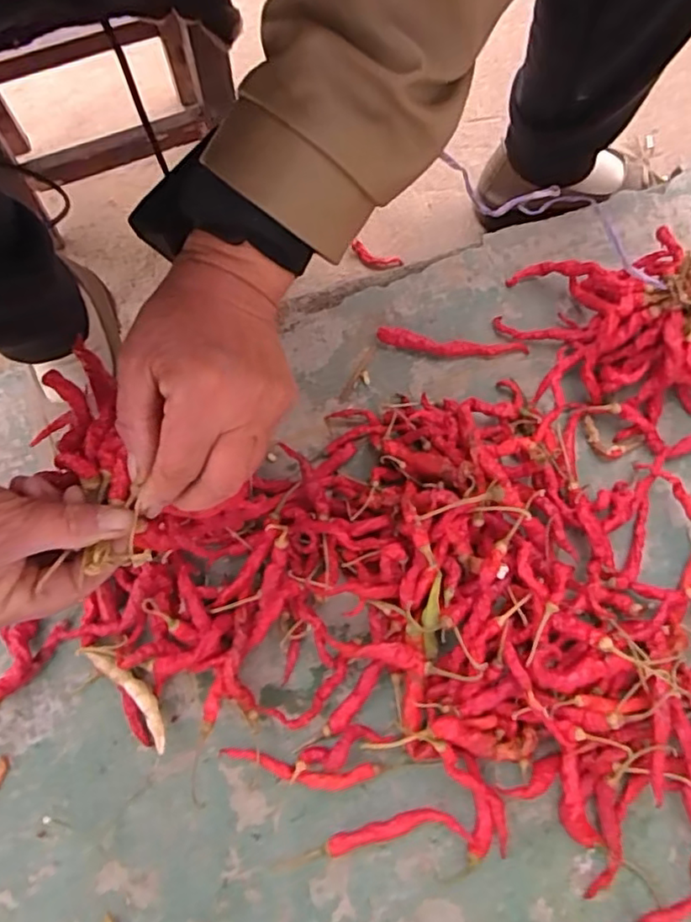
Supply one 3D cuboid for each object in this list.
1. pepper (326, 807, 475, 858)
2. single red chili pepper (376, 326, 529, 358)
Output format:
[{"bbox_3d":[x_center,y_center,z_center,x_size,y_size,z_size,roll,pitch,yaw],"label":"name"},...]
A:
[{"bbox_3d":[0.033,0.241,0.392,0.091,0.007,0.020,-8,72,0],"label":"pepper"},{"bbox_3d":[0.086,-0.093,0.490,0.121,0.012,0.017,8,73,5],"label":"single red chili pepper"}]

